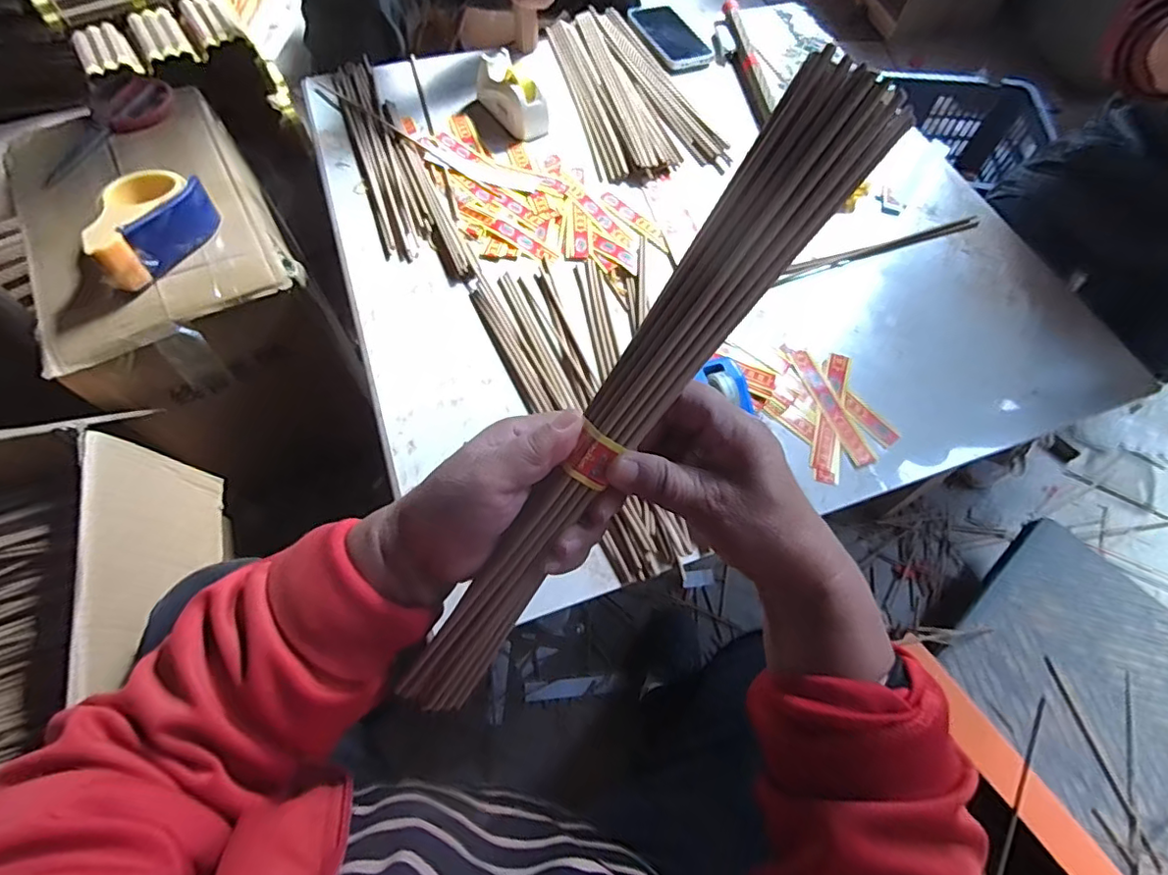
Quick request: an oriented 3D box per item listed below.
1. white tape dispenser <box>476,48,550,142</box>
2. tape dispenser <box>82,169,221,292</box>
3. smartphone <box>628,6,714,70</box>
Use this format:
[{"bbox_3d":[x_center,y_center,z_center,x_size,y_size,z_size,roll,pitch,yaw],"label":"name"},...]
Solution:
[{"bbox_3d":[-0.096,-0.452,0.737,0.054,0.057,0.119,-35,70,-18],"label":"white tape dispenser"},{"bbox_3d":[-0.502,-0.238,0.641,0.096,0.067,0.154,10,63,2],"label":"tape dispenser"},{"bbox_3d":[0.129,-0.613,0.856,0.080,0.008,0.170,-21,66,-13],"label":"smartphone"}]

